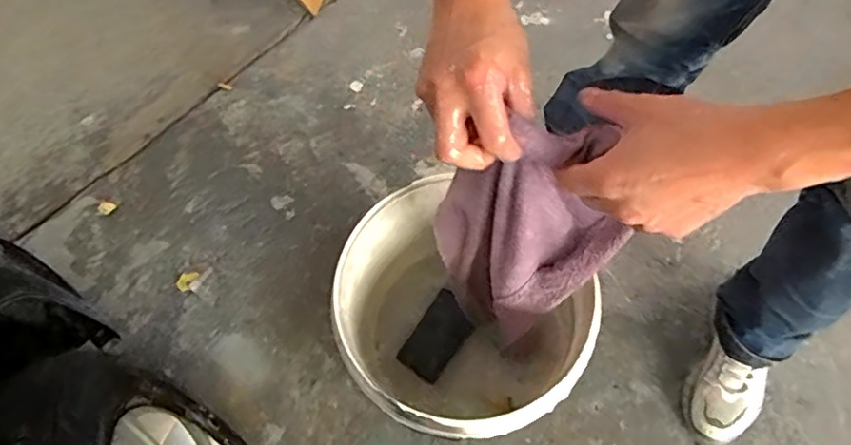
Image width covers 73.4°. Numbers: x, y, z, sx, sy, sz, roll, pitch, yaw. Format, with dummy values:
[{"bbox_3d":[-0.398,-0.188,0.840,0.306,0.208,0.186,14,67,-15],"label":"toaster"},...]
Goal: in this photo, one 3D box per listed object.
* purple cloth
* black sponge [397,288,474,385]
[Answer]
[{"bbox_3d":[0.085,0.027,0.596,0.161,0.439,0.043,29,68,8],"label":"purple cloth"},{"bbox_3d":[0.017,0.170,0.856,0.073,0.010,0.123,35,70,18],"label":"black sponge"}]

